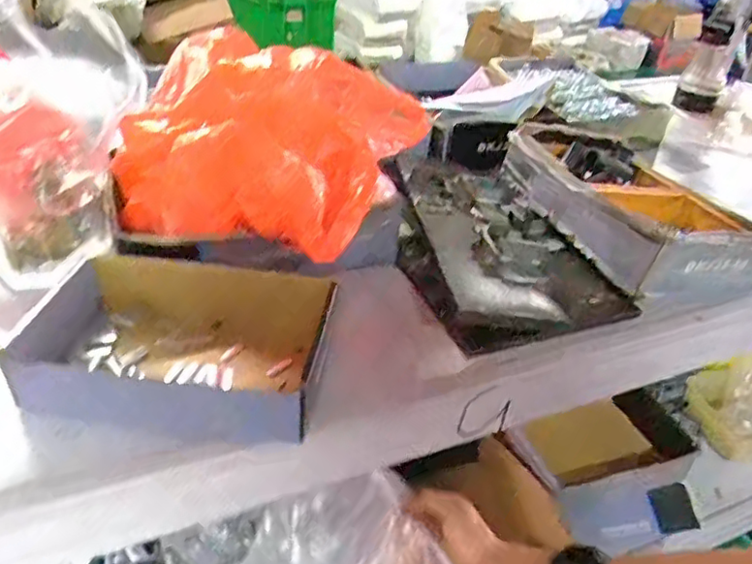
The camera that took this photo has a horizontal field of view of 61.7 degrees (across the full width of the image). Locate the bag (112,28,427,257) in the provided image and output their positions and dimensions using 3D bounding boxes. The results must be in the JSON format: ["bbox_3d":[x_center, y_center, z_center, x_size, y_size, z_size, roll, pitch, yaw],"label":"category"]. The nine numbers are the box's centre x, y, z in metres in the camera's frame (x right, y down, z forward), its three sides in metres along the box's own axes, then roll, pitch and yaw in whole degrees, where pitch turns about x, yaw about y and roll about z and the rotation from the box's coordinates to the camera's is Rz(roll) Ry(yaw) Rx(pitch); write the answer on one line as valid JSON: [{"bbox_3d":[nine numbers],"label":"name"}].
[{"bbox_3d":[-0.097,-0.137,0.561,0.235,0.114,0.225,16,37,15],"label":"bag"}]

